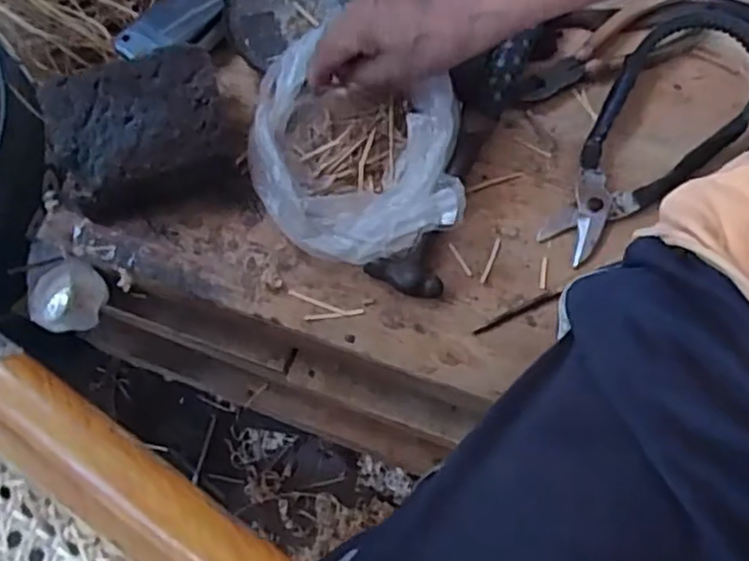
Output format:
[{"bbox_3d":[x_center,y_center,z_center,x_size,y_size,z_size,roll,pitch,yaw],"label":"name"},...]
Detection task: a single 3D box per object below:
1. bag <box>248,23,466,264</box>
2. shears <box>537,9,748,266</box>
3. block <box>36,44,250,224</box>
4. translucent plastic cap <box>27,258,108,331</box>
[{"bbox_3d":[-0.012,-0.088,0.484,0.142,0.055,0.155,8,71,3],"label":"bag"},{"bbox_3d":[0.199,-0.108,0.501,0.097,0.031,0.220,40,75,13],"label":"shears"},{"bbox_3d":[-0.160,-0.105,0.492,0.123,0.057,0.108,-10,71,-3],"label":"block"},{"bbox_3d":[-0.232,0.010,0.511,0.056,0.042,0.049,3,71,2],"label":"translucent plastic cap"}]

